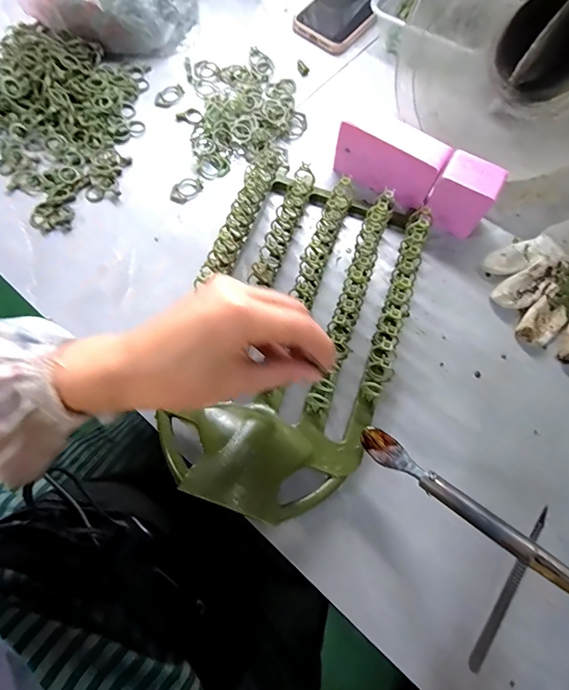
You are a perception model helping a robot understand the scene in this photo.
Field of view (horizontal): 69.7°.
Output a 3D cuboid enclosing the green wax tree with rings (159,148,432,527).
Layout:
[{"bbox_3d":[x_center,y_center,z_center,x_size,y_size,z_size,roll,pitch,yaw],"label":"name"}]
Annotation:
[{"bbox_3d":[0.010,-0.031,0.369,0.187,0.073,0.338,20,73,4],"label":"green wax tree with rings"}]

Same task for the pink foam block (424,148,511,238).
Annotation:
[{"bbox_3d":[0.177,-0.147,0.413,0.055,0.071,0.040,31,74,7],"label":"pink foam block"}]

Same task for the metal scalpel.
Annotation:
[{"bbox_3d":[0.189,0.200,0.340,0.011,0.004,0.142,34,75,8],"label":"metal scalpel"}]

